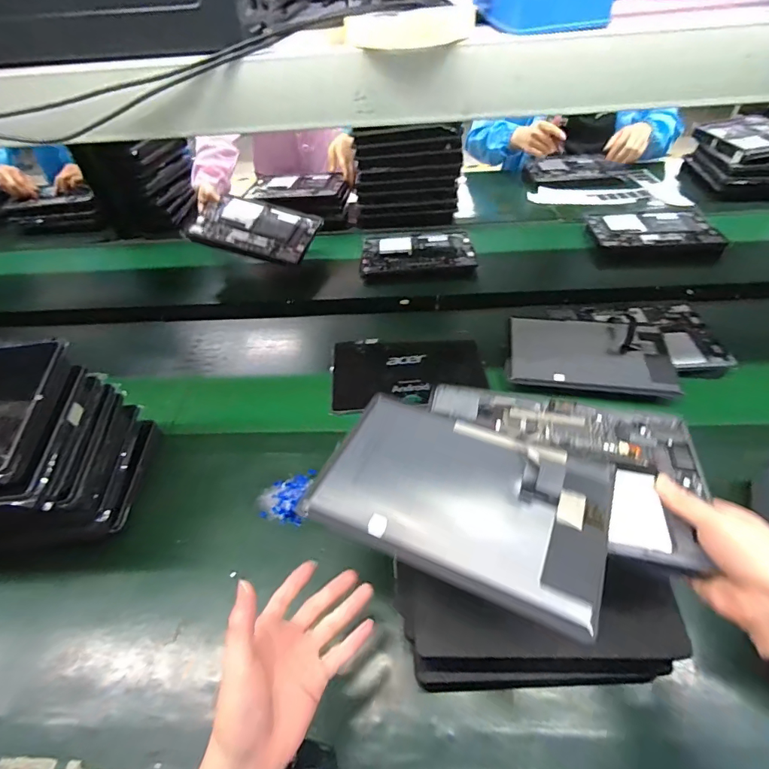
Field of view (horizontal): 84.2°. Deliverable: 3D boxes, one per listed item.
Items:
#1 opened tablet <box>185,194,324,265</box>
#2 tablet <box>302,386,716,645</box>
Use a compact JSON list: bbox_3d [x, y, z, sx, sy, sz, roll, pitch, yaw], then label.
[{"bbox_3d":[-0.288,-0.347,0.947,0.258,0.024,0.171,17,59,2],"label":"opened tablet"},{"bbox_3d":[0.116,0.076,0.399,0.308,0.039,0.234,17,50,19],"label":"tablet"}]

